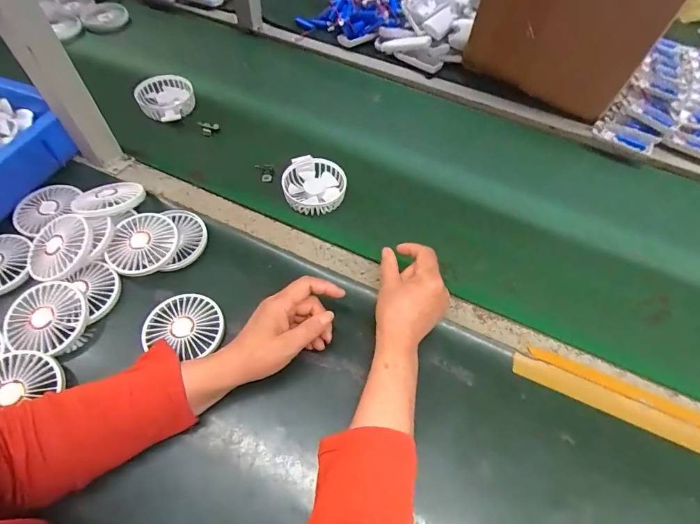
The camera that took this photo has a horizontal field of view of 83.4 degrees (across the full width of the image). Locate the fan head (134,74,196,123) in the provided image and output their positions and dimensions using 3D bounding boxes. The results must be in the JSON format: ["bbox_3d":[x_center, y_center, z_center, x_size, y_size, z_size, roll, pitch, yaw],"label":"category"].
[{"bbox_3d":[-0.331,-0.295,0.717,0.095,0.042,0.107,-30,63,-22],"label":"fan head"}]

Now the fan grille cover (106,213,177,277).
[{"bbox_3d":[-0.270,-0.022,0.517,0.086,0.020,0.089,35,72,13],"label":"fan grille cover"}]

